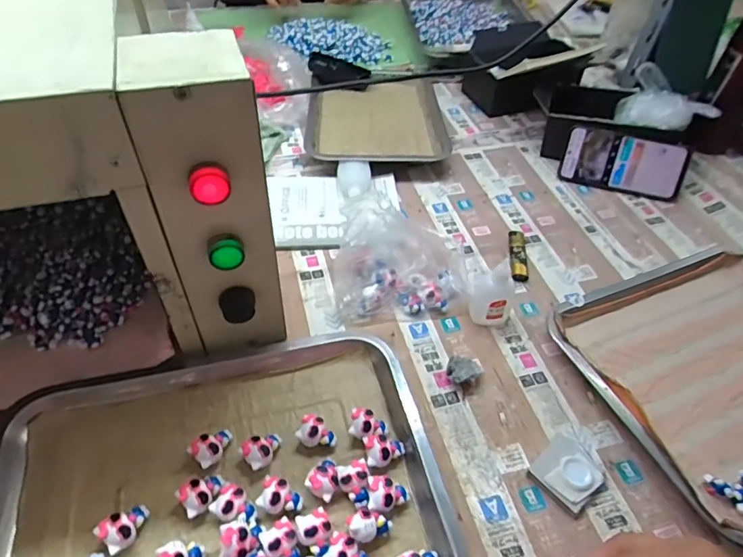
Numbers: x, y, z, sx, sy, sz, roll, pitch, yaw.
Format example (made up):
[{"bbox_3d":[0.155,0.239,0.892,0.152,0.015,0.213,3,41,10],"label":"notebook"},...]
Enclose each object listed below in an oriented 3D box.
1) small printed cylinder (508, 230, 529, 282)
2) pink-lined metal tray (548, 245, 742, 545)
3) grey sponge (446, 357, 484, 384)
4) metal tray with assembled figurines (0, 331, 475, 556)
[{"bbox_3d":[0.185,-0.031,0.626,0.021,0.016,0.083,7,51,0],"label":"small printed cylinder"},{"bbox_3d":[0.373,0.091,0.514,0.308,0.032,0.265,-17,55,-18],"label":"pink-lined metal tray"},{"bbox_3d":[0.095,0.094,0.502,0.037,0.021,0.025,-5,52,-9],"label":"grey sponge"},{"bbox_3d":[-0.117,0.174,0.396,0.348,0.028,0.270,-11,53,-13],"label":"metal tray with assembled figurines"}]

